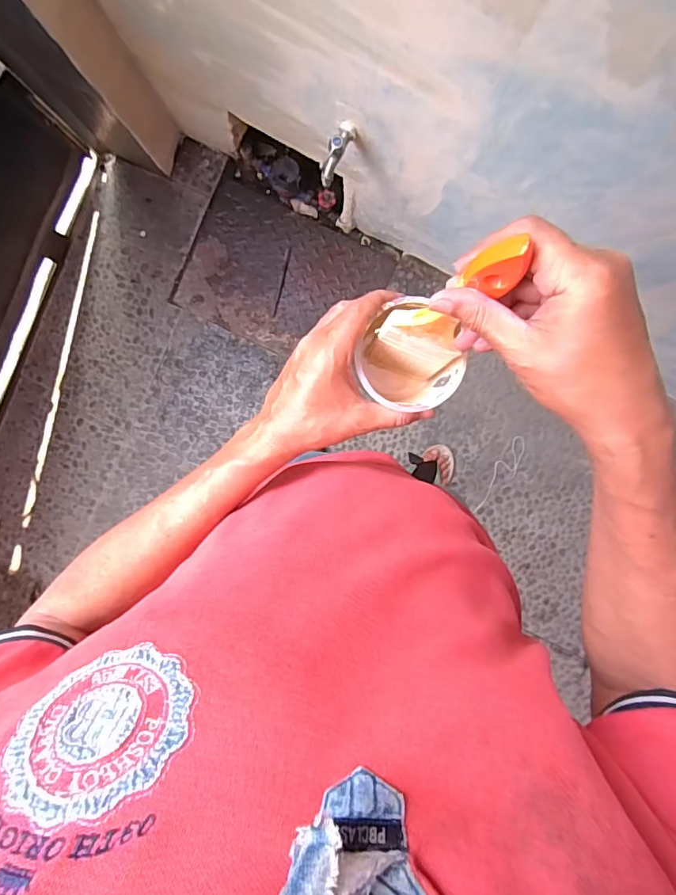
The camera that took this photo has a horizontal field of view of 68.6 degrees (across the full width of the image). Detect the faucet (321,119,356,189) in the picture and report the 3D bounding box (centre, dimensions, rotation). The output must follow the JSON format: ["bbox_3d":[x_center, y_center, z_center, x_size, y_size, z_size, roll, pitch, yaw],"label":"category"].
[{"bbox_3d":[-0.001,-0.527,0.877,0.027,0.073,0.100,26,90,-1],"label":"faucet"}]

